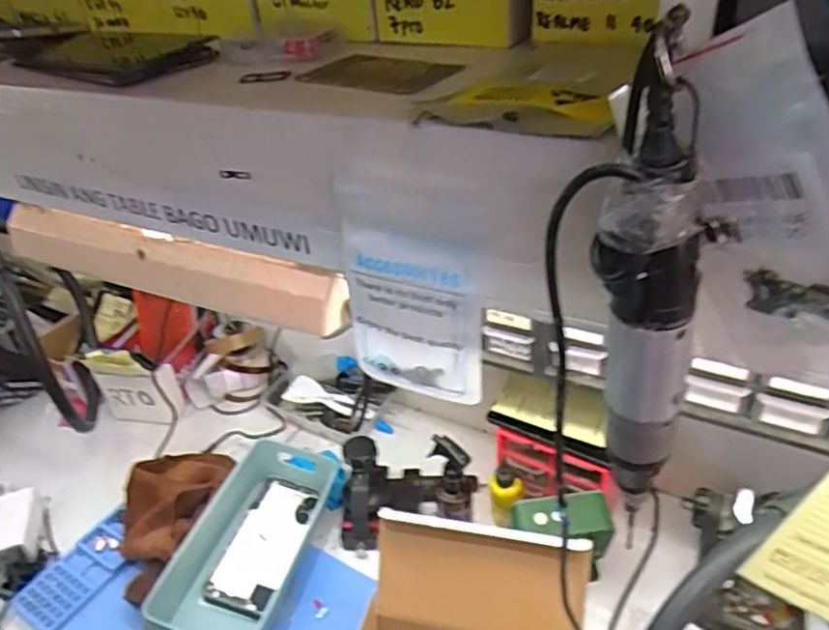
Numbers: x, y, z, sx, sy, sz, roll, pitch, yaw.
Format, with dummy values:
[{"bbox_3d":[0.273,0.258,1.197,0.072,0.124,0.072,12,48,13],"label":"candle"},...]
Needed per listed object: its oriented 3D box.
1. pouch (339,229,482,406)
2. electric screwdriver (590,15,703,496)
[{"bbox_3d":[-0.001,0.004,0.348,0.075,0.103,0.009,11,39,23],"label":"pouch"},{"bbox_3d":[0.087,-0.003,0.257,0.050,0.199,0.041,11,39,23],"label":"electric screwdriver"}]

